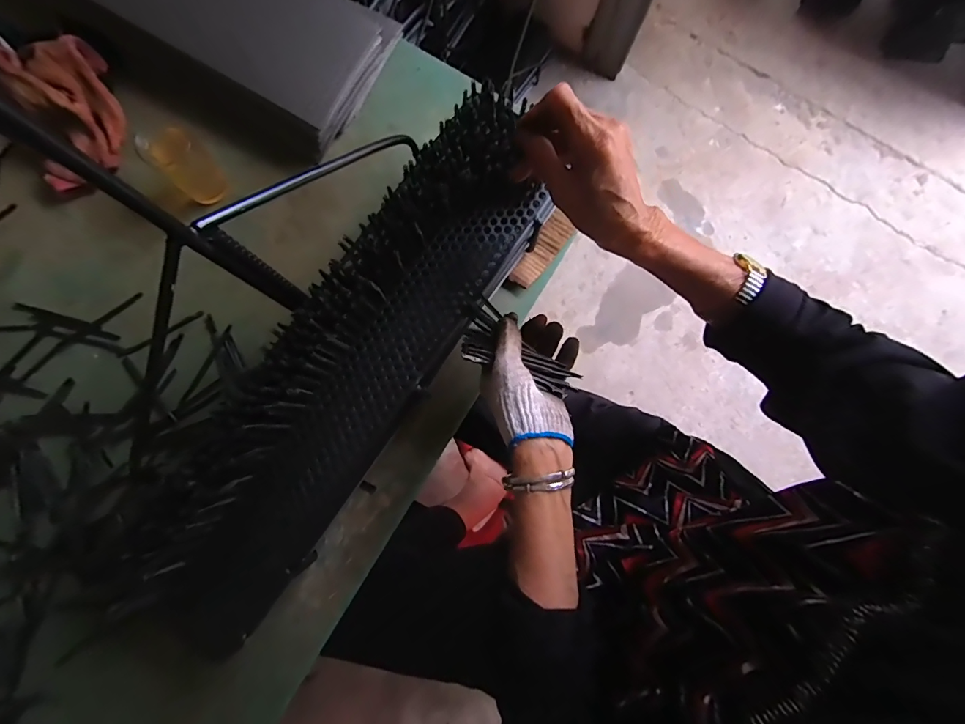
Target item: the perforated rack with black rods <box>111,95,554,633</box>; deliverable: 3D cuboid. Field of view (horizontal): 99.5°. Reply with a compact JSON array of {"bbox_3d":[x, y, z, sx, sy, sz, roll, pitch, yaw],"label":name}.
[{"bbox_3d":[-0.121,0.002,0.409,0.133,0.119,0.570,33,87,5],"label":"perforated rack with black rods"}]

